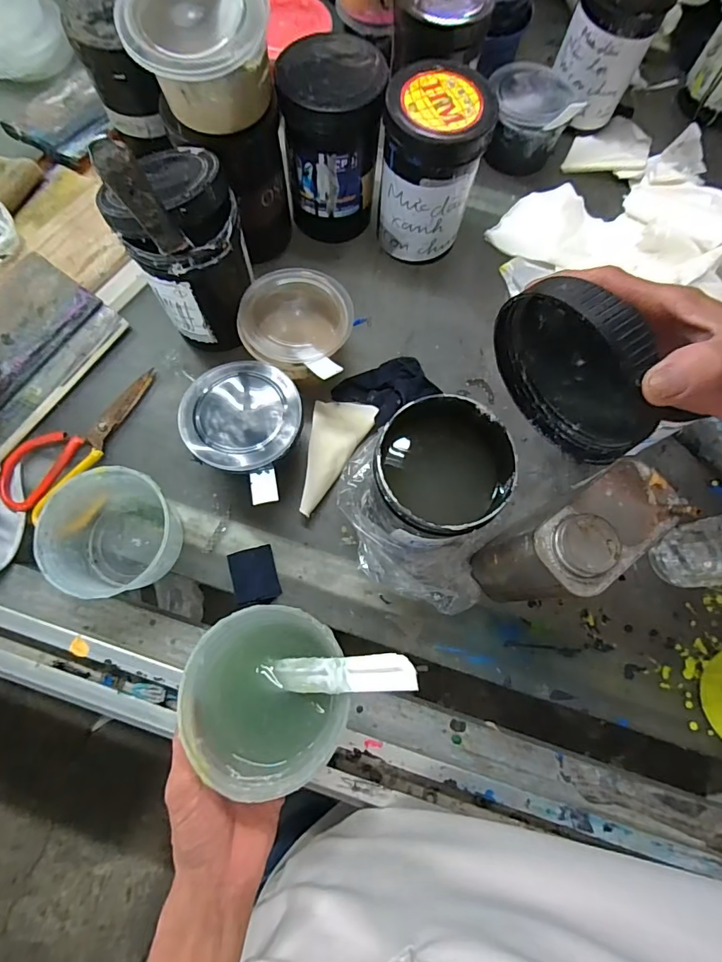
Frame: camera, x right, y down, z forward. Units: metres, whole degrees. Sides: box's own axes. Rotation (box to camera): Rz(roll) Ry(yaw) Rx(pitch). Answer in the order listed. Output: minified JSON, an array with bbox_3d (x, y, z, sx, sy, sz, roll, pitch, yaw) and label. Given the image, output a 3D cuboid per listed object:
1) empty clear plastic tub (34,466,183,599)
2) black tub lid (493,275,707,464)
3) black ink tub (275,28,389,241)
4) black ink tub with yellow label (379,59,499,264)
[{"bbox_3d":[-0.228,0.050,0.425,0.104,0.060,0.109,1,74,-2],"label":"empty clear plastic tub"},{"bbox_3d":[0.122,-0.064,0.266,0.024,0.109,0.111,-32,78,-10],"label":"black tub lid"},{"bbox_3d":[-0.030,-0.363,0.501,0.098,0.156,0.107,1,74,-2],"label":"black ink tub"},{"bbox_3d":[0.075,-0.336,0.496,0.101,0.155,0.095,1,74,-2],"label":"black ink tub with yellow label"}]

